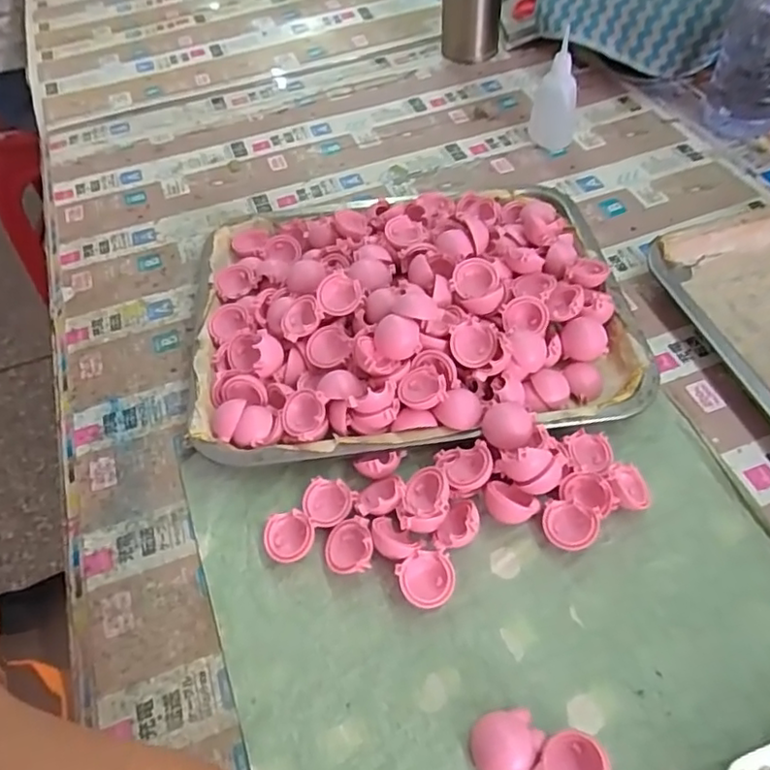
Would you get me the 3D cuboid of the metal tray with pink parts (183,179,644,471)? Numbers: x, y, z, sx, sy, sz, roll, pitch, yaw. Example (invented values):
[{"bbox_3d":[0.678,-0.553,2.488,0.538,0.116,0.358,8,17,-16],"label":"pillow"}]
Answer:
[{"bbox_3d":[0.015,-0.060,0.441,0.297,0.053,0.239,-6,52,0],"label":"metal tray with pink parts"}]

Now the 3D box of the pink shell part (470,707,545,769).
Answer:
[{"bbox_3d":[0.057,0.167,0.288,0.032,0.010,0.028,-12,52,-5],"label":"pink shell part"}]

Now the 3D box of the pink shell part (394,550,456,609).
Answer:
[{"bbox_3d":[0.022,0.105,0.335,0.030,0.011,0.029,-14,71,-14],"label":"pink shell part"}]

